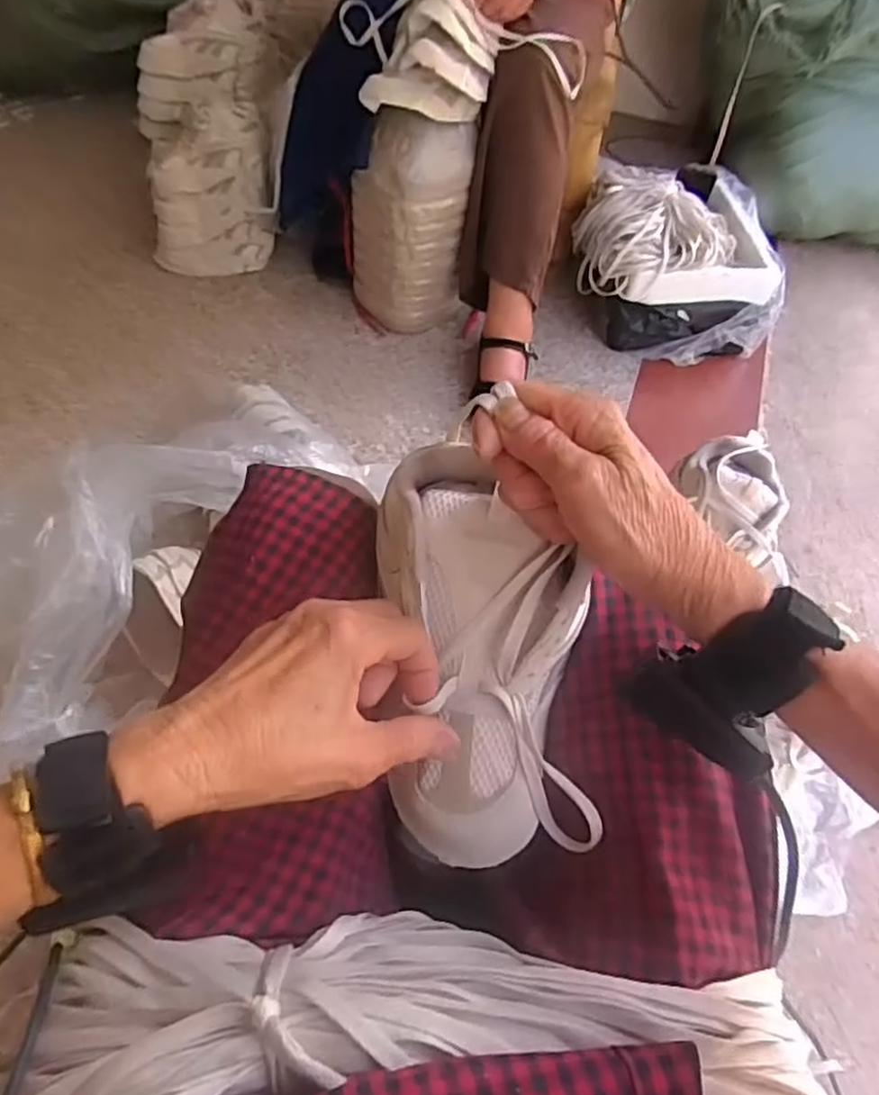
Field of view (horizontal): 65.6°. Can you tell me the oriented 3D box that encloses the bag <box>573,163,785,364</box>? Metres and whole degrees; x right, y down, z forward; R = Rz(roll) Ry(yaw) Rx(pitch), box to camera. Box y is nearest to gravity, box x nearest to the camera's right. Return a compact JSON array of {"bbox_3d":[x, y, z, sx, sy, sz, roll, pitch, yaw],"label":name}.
[{"bbox_3d":[0.417,-0.533,1.250,0.334,0.221,0.339,4,54,-3],"label":"bag"}]

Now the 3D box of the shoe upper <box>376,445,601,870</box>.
[{"bbox_3d":[0.023,0.051,0.358,0.098,0.067,0.211,-6,83,-10],"label":"shoe upper"}]

